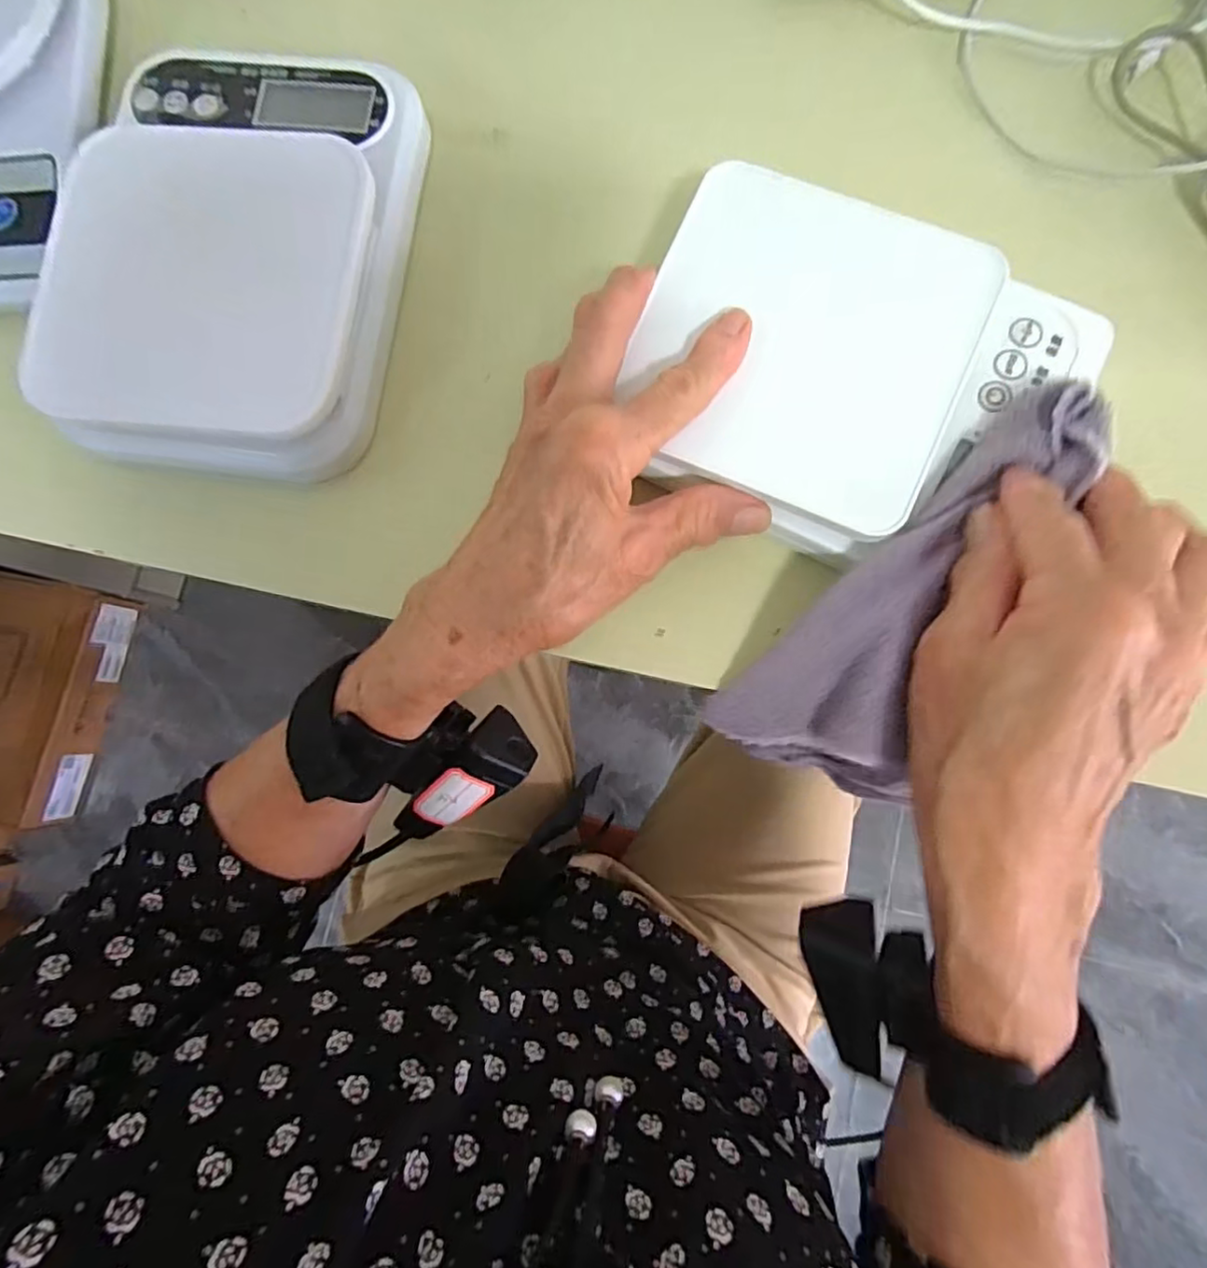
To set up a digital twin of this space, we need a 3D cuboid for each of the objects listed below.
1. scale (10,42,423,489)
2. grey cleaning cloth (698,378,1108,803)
[{"bbox_3d":[-0.164,-0.171,0.288,0.143,0.043,0.203,7,83,5],"label":"scale"},{"bbox_3d":[0.120,-0.017,0.246,0.065,0.037,0.177,38,95,8],"label":"grey cleaning cloth"}]

